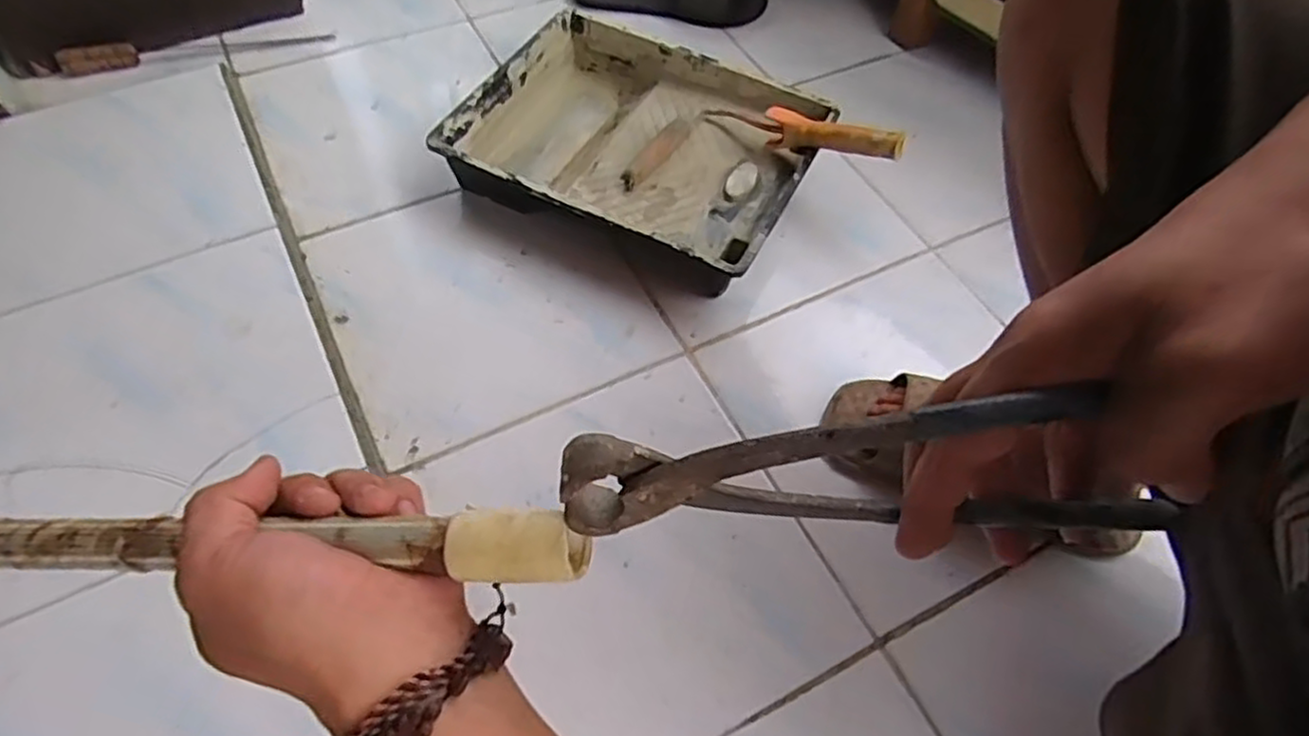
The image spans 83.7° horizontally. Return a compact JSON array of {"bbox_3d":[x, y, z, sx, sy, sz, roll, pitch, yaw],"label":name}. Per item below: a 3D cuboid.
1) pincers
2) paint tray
[{"bbox_3d":[0.079,0.030,0.232,0.214,0.074,0.018,1,57,-6],"label":"pincers"},{"bbox_3d":[-0.018,-0.239,0.797,0.354,0.070,0.277,24,59,12],"label":"paint tray"}]

